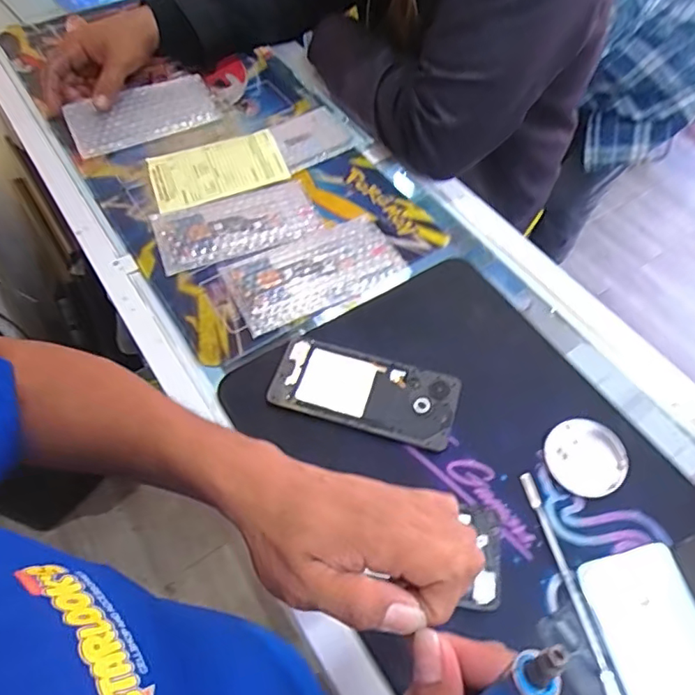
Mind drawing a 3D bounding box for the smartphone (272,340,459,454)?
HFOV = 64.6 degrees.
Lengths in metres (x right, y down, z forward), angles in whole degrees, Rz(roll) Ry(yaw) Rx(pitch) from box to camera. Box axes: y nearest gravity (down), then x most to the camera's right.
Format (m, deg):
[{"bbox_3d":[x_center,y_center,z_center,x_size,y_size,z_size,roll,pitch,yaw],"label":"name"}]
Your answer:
[{"bbox_3d":[0.016,0.040,0.492,0.161,0.015,0.074,12,59,7],"label":"smartphone"}]

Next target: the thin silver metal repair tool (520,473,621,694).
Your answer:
[{"bbox_3d":[0.166,0.176,0.414,0.010,0.006,0.169,-10,59,-7],"label":"thin silver metal repair tool"}]

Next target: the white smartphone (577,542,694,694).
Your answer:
[{"bbox_3d":[0.228,0.226,0.381,0.075,0.007,0.160,-11,59,-7],"label":"white smartphone"}]

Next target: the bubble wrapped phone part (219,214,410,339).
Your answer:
[{"bbox_3d":[-0.031,-0.077,0.565,0.176,0.016,0.092,-25,62,-15],"label":"bubble wrapped phone part"}]

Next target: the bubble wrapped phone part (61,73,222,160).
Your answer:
[{"bbox_3d":[-0.247,-0.286,0.670,0.176,0.015,0.080,-27,75,-21],"label":"bubble wrapped phone part"}]

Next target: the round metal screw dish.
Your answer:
[{"bbox_3d":[0.203,0.092,0.465,0.067,0.008,0.064,0,58,0],"label":"round metal screw dish"}]

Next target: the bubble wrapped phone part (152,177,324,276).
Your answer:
[{"bbox_3d":[-0.118,-0.133,0.589,0.168,0.014,0.087,-21,61,-13],"label":"bubble wrapped phone part"}]

